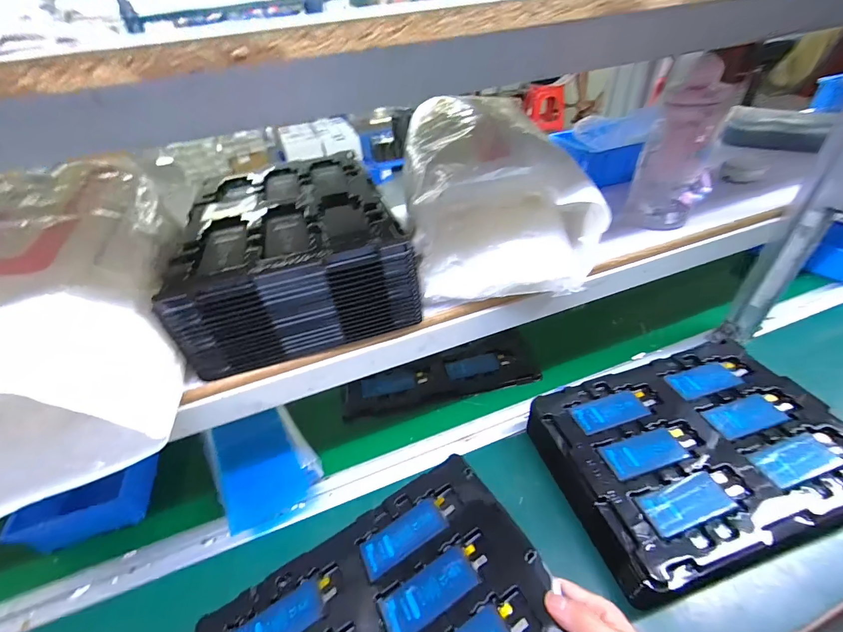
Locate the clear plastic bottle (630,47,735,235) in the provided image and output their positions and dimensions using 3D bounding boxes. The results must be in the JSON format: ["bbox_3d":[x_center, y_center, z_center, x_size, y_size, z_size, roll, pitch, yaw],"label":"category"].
[{"bbox_3d":[0.328,-0.207,0.483,0.081,0.176,0.084,17,45,26],"label":"clear plastic bottle"}]

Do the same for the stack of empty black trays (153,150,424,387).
[{"bbox_3d":[-0.158,-0.091,0.478,0.238,0.100,0.302,-16,41,-11],"label":"stack of empty black trays"}]

